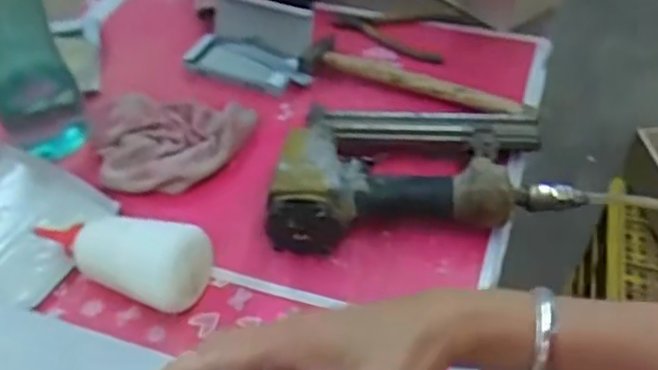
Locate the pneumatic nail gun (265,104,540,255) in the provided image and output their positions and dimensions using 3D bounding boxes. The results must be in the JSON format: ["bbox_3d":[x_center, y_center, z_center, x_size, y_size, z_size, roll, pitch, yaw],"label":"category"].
[{"bbox_3d":[0.069,-0.021,0.562,0.249,0.064,0.155,-6,45,-4],"label":"pneumatic nail gun"}]

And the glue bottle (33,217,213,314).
[{"bbox_3d":[-0.166,0.045,0.514,0.167,0.053,0.066,20,49,21],"label":"glue bottle"}]

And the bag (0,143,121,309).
[{"bbox_3d":[-0.282,0.031,0.569,0.159,0.022,0.135,13,47,15],"label":"bag"}]

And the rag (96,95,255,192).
[{"bbox_3d":[-0.157,-0.044,0.620,0.155,0.027,0.112,2,45,4],"label":"rag"}]

